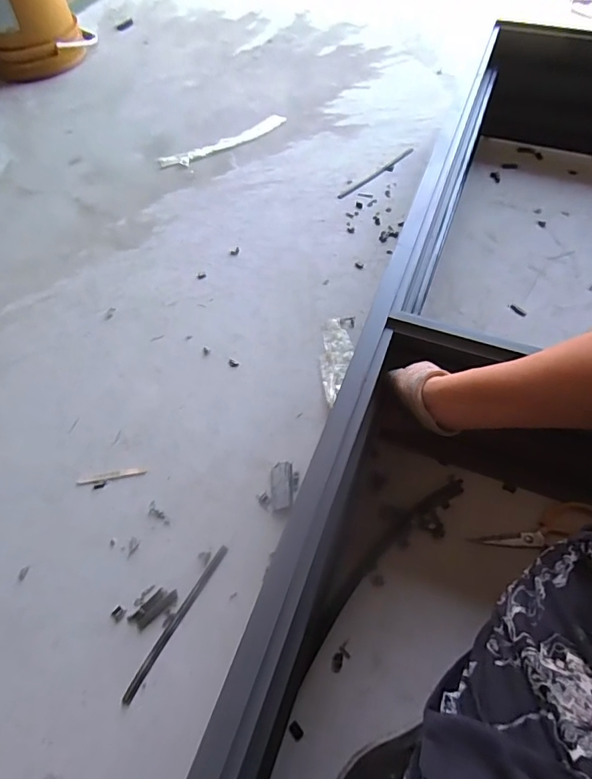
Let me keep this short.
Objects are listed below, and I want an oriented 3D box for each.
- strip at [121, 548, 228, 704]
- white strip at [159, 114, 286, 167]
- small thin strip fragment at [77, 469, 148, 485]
[{"bbox_3d":[-0.162,0.316,0.640,0.014,0.008,0.220,26,62,17],"label":"strip"},{"bbox_3d":[-0.190,-0.683,1.273,0.387,0.015,0.060,-31,62,-16],"label":"white strip"},{"bbox_3d":[-0.298,0.140,0.749,0.108,0.004,0.013,-11,58,-5],"label":"small thin strip fragment"}]

